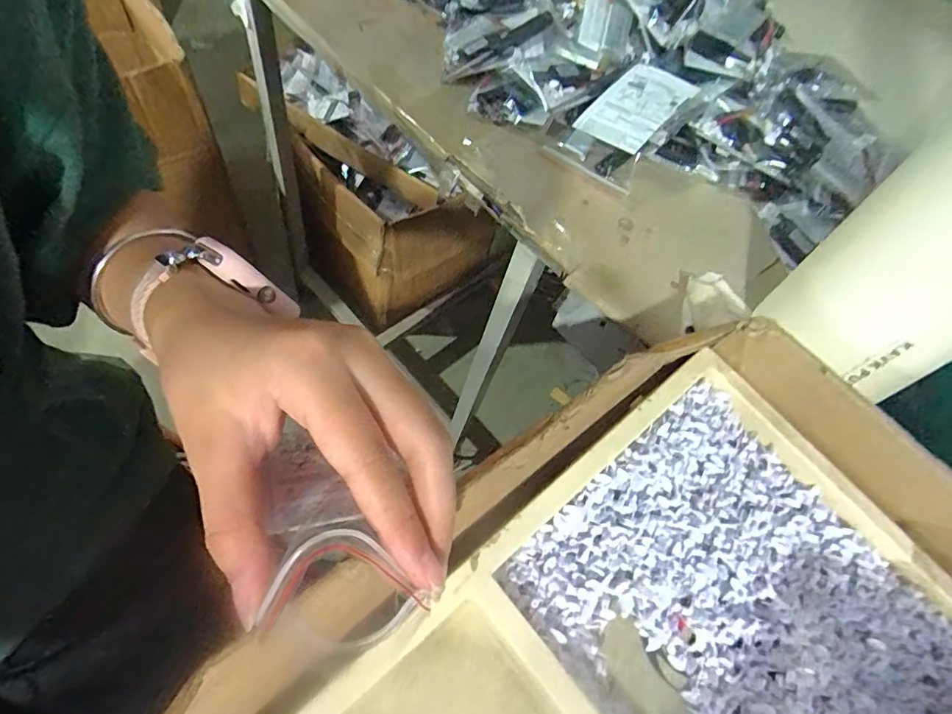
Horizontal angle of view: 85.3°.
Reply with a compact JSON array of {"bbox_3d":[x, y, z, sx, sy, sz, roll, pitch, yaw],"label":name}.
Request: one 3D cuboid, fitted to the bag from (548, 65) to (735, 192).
[{"bbox_3d":[0.116,-0.176,0.365,0.067,0.034,0.134,40,62,11],"label":"bag"}]

